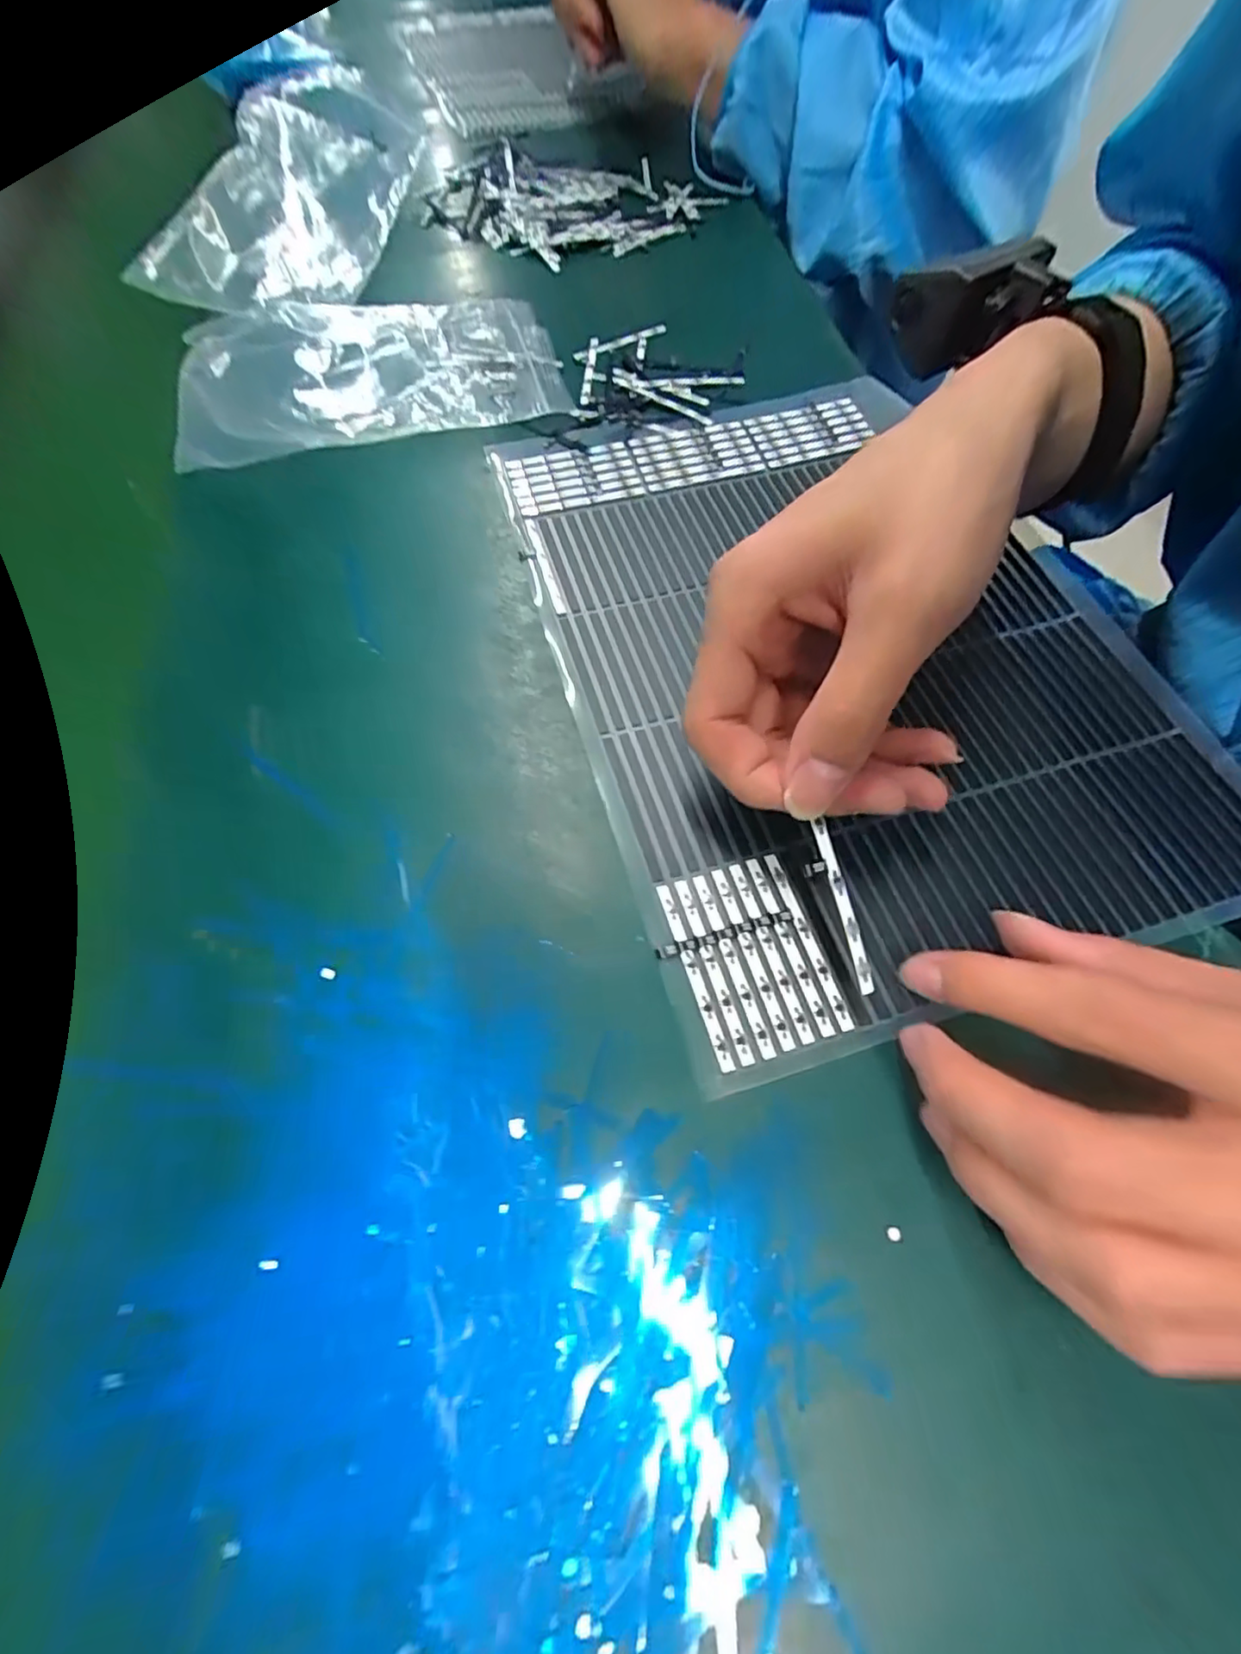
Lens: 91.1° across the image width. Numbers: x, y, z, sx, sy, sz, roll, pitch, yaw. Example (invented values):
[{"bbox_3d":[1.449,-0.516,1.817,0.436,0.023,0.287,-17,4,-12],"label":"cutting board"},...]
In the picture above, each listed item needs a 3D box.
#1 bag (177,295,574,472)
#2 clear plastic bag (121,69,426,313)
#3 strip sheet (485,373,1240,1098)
[{"bbox_3d":[-0.129,-0.244,0.322,0.190,0.023,0.123,-14,64,-8],"label":"bag"},{"bbox_3d":[-0.208,-0.393,0.376,0.133,0.051,0.184,9,64,4],"label":"clear plastic bag"},{"bbox_3d":[0.093,-0.086,0.259,0.237,0.009,0.306,-15,65,-9],"label":"strip sheet"}]

